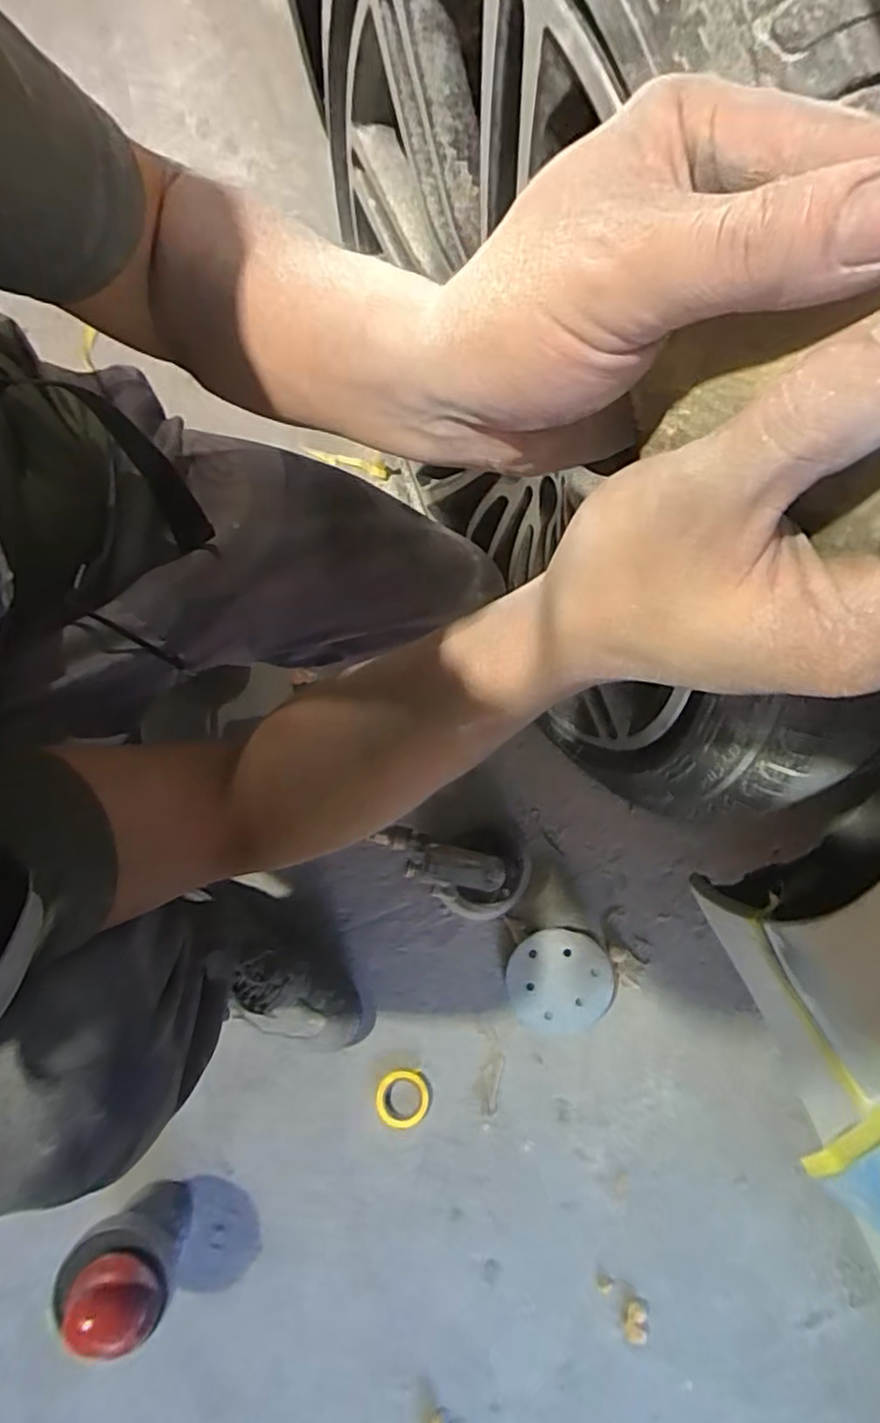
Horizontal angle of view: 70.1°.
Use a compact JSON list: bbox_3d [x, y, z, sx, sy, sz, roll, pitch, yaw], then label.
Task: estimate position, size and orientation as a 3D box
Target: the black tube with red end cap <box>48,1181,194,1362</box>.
[{"bbox_3d":[-0.299,0.535,0.610,0.101,0.132,0.084,28,78,7],"label":"black tube with red end cap"}]

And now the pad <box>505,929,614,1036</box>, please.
[{"bbox_3d":[0.134,0.305,0.707,0.112,0.022,0.108,6,76,2],"label":"pad"}]

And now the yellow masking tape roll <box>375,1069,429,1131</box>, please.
[{"bbox_3d":[-0.042,0.430,0.698,0.058,0.023,0.057,0,76,0],"label":"yellow masking tape roll"}]

